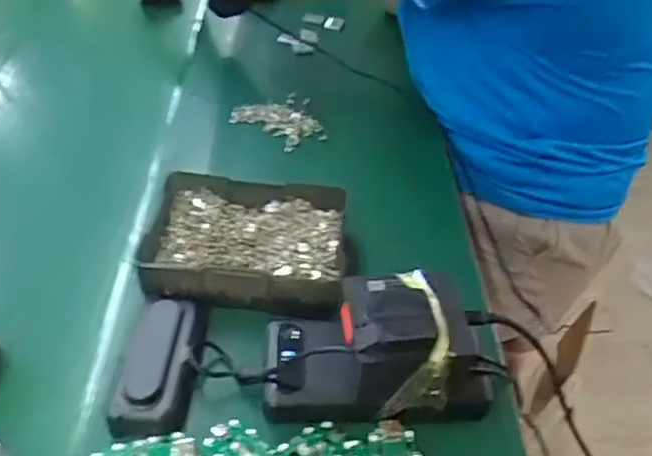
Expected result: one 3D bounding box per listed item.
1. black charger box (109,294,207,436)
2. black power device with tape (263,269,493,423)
[{"bbox_3d":[-0.114,0.089,0.428,0.050,0.024,0.112,0,44,1],"label":"black charger box"},{"bbox_3d":[0.034,0.075,0.404,0.149,0.069,0.075,-4,44,-3],"label":"black power device with tape"}]

